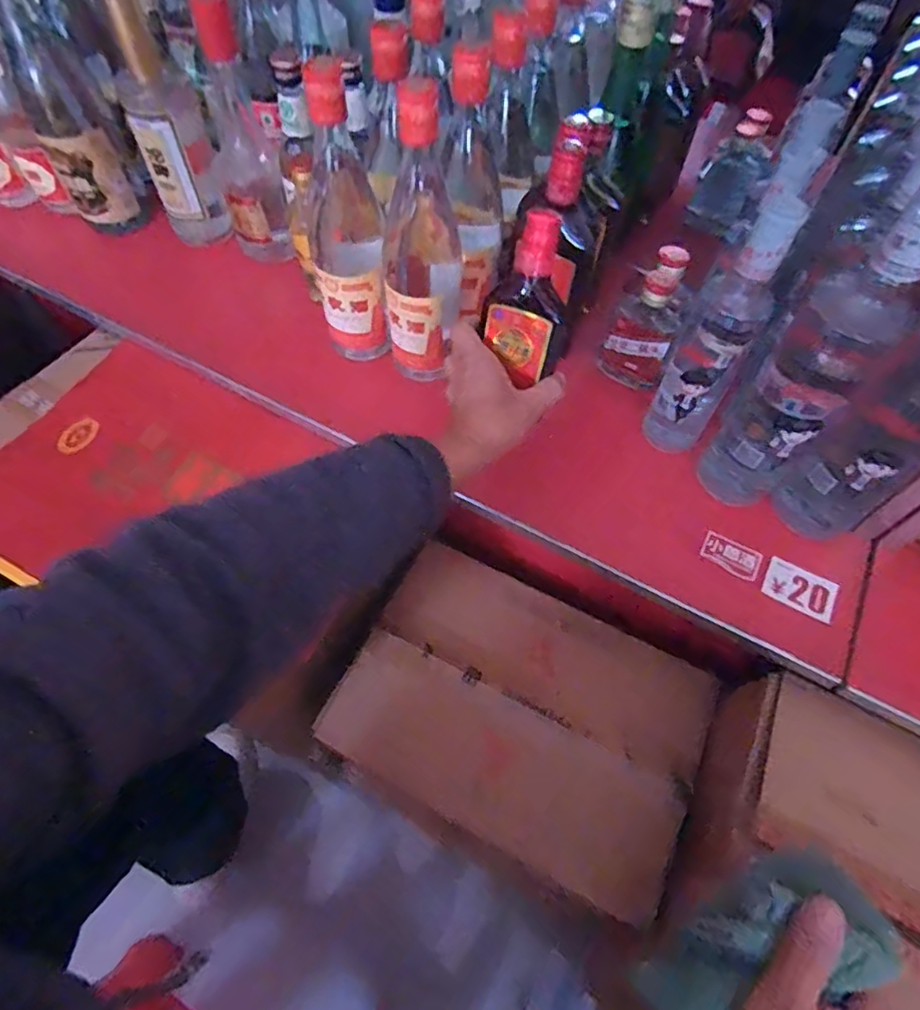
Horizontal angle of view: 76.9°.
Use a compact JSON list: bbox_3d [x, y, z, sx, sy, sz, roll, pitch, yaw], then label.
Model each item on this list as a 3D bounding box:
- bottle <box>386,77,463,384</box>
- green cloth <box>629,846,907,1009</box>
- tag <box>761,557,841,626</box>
[{"bbox_3d":[-0.034,-0.216,0.507,0.070,0.246,0.062,2,60,0],"label":"bottle"},{"bbox_3d":[0.158,0.242,0.312,0.132,0.040,0.058,-38,65,8],"label":"green cloth"},{"bbox_3d":[0.291,0.071,0.495,0.056,0.005,0.041,28,63,20],"label":"tag"}]

